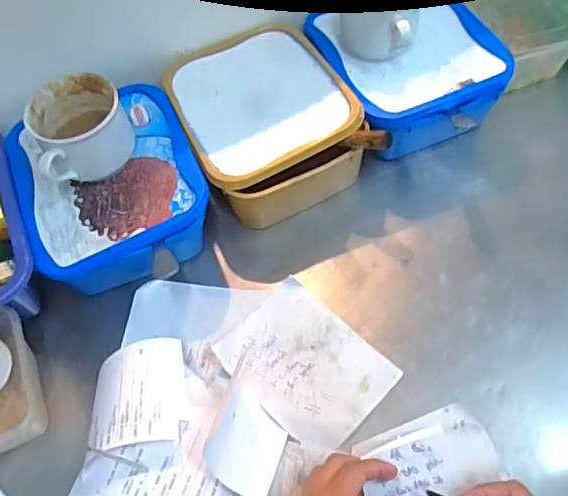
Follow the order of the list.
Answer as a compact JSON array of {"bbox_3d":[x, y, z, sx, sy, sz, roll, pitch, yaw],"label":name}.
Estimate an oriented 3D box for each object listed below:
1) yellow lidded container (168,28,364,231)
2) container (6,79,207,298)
[{"bbox_3d":[-0.021,-0.133,0.595,0.165,0.083,0.214,-22,61,-8],"label":"yellow lidded container"},{"bbox_3d":[-0.168,-0.052,0.565,0.168,0.082,0.217,-23,61,-9],"label":"container"}]

